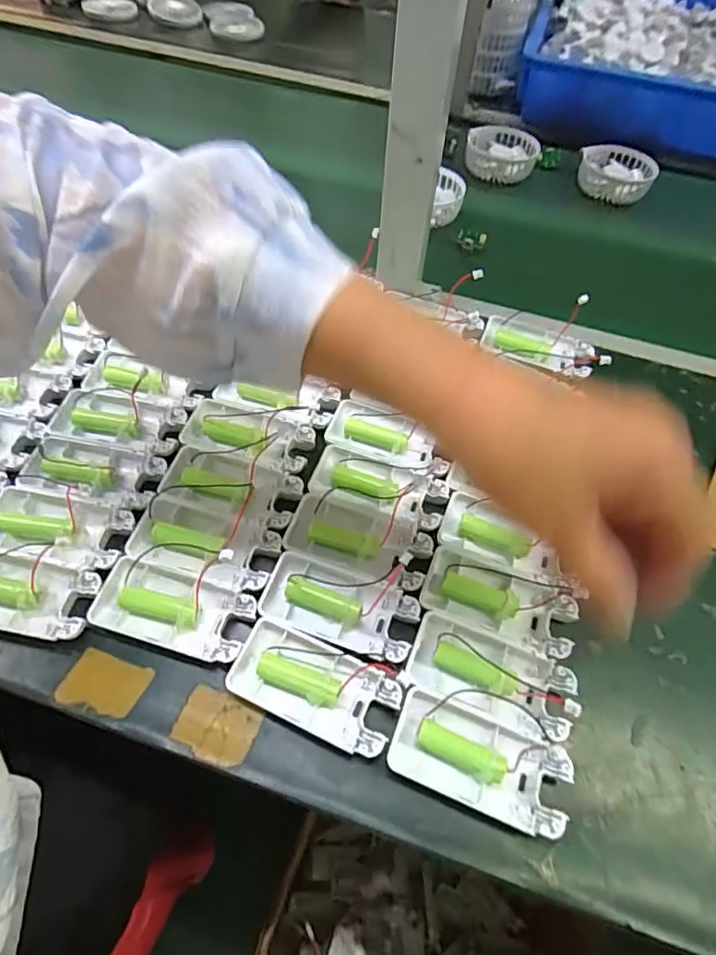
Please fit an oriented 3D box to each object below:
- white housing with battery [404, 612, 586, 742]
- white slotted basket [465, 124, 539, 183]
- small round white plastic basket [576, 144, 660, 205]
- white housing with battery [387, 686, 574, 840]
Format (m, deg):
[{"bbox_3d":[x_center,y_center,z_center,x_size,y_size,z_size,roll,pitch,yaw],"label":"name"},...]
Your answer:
[{"bbox_3d":[0.079,0.116,0.303,0.095,0.012,0.046,20,60,8],"label":"white housing with battery"},{"bbox_3d":[0.191,-0.431,0.682,0.090,0.030,0.096,2,59,-3],"label":"white slotted basket"},{"bbox_3d":[0.322,-0.382,0.646,0.089,0.028,0.094,2,59,-3],"label":"small round white plastic basket"},{"bbox_3d":[0.065,0.154,0.280,0.093,0.012,0.046,20,60,8],"label":"white housing with battery"}]

